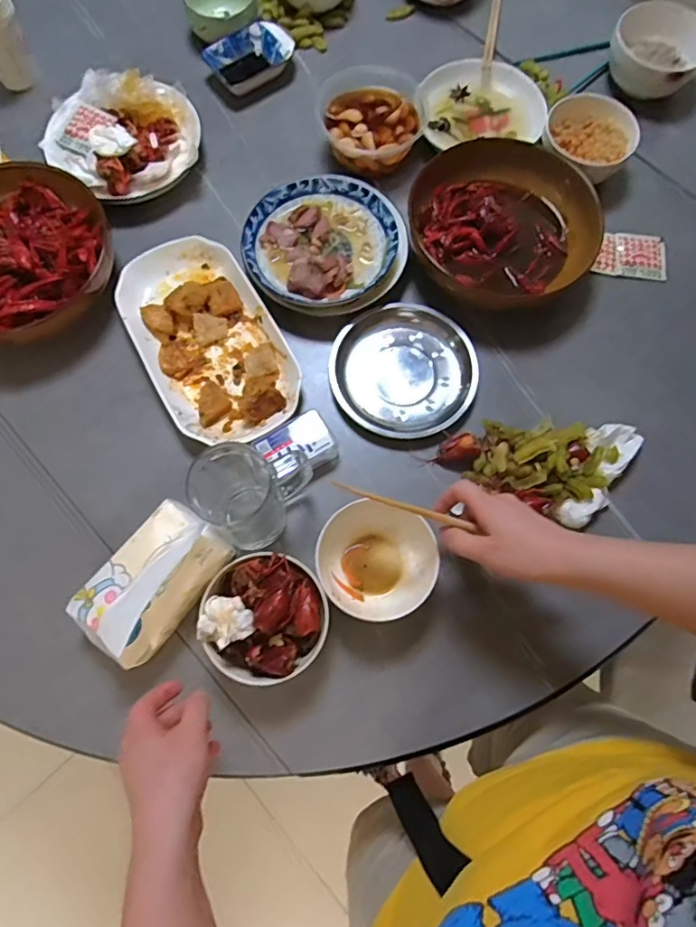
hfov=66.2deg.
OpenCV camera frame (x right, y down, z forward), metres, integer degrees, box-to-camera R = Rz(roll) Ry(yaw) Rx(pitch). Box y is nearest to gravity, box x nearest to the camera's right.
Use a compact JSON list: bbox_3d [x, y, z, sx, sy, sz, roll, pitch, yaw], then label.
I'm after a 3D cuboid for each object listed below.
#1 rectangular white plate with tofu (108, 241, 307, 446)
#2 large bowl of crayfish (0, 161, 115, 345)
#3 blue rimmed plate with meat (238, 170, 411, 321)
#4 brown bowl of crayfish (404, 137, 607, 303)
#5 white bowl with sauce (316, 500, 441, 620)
[{"bbox_3d":[-0.164,-0.144,0.623,0.149,0.039,0.269,-29,75,-11],"label":"rectangular white plate with tofu"},{"bbox_3d":[-0.392,-0.246,0.639,0.219,0.070,0.204,1,72,-2],"label":"large bowl of crayfish"},{"bbox_3d":[-0.032,-0.264,0.660,0.183,0.054,0.183,1,72,-2],"label":"blue rimmed plate with meat"},{"bbox_3d":[0.183,-0.302,0.658,0.219,0.068,0.209,1,72,-2],"label":"brown bowl of crayfish"},{"bbox_3d":[0.027,0.096,0.544,0.120,0.064,0.113,1,72,-2],"label":"white bowl with sauce"}]

